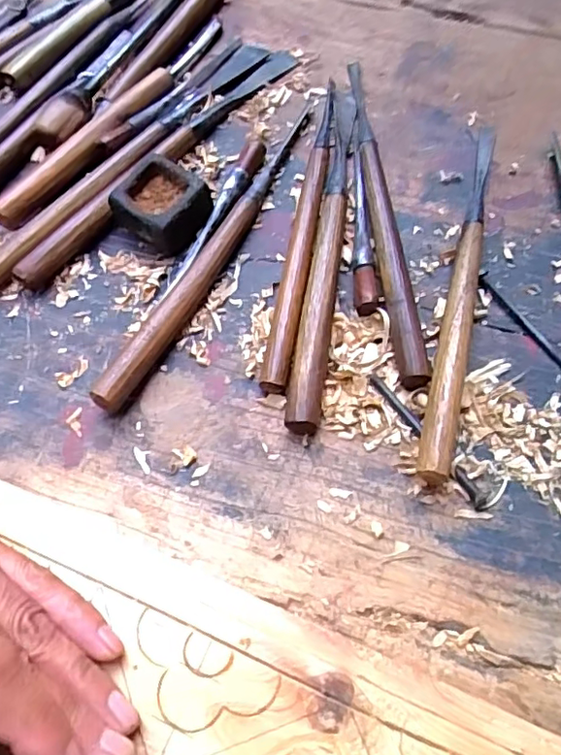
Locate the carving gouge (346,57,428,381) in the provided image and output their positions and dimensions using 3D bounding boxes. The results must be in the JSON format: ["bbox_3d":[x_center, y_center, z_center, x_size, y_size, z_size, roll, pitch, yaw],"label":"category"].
[{"bbox_3d":[0.064,-0.109,0.365,0.022,0.015,0.250,-6,66,1],"label":"carving gouge"}]

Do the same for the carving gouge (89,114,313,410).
[{"bbox_3d":[-0.039,-0.080,0.358,0.017,0.021,0.236,25,70,13],"label":"carving gouge"}]

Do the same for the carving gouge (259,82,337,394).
[{"bbox_3d":[0.016,-0.097,0.365,0.016,0.014,0.232,8,67,7],"label":"carving gouge"}]

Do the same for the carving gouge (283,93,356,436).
[{"bbox_3d":[0.028,-0.085,0.357,0.018,0.016,0.250,6,67,6],"label":"carving gouge"}]

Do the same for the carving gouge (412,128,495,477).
[{"bbox_3d":[0.104,-0.057,0.335,0.017,0.024,0.243,13,67,9],"label":"carving gouge"}]

